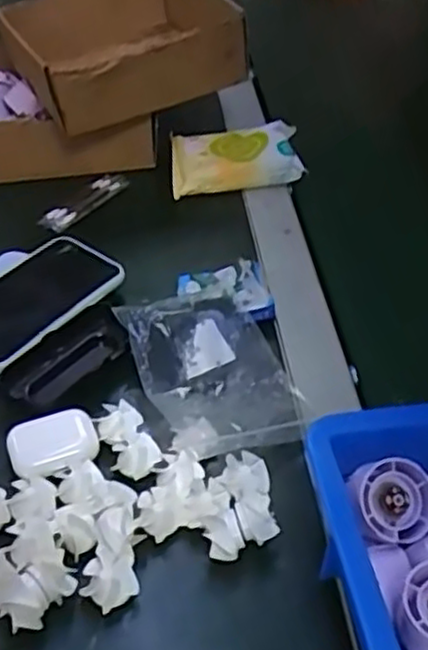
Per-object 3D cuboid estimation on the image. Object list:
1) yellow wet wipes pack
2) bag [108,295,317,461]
[{"bbox_3d":[0.020,-0.179,0.764,0.138,0.023,0.081,-13,60,-8],"label":"yellow wet wipes pack"},{"bbox_3d":[0.002,0.035,0.549,0.111,0.039,0.148,-15,46,-19],"label":"bag"}]

